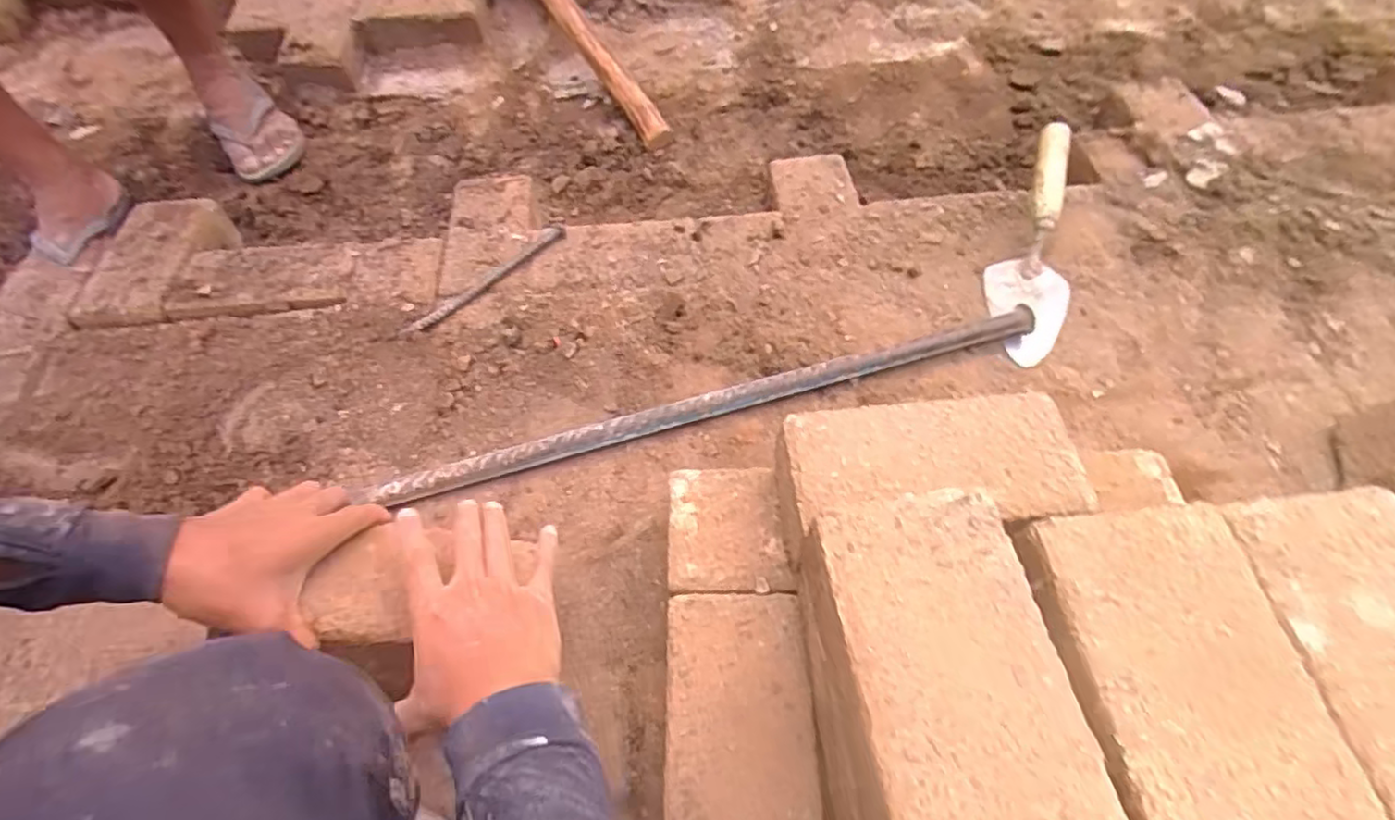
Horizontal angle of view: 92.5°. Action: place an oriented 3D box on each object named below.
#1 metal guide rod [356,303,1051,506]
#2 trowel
[{"bbox_3d":[0.025,-0.007,0.675,0.679,0.021,0.025,-15,58,-8],"label":"metal guide rod"},{"bbox_3d":[0.386,-0.186,0.763,0.088,0.059,0.285,11,84,8],"label":"trowel"}]

